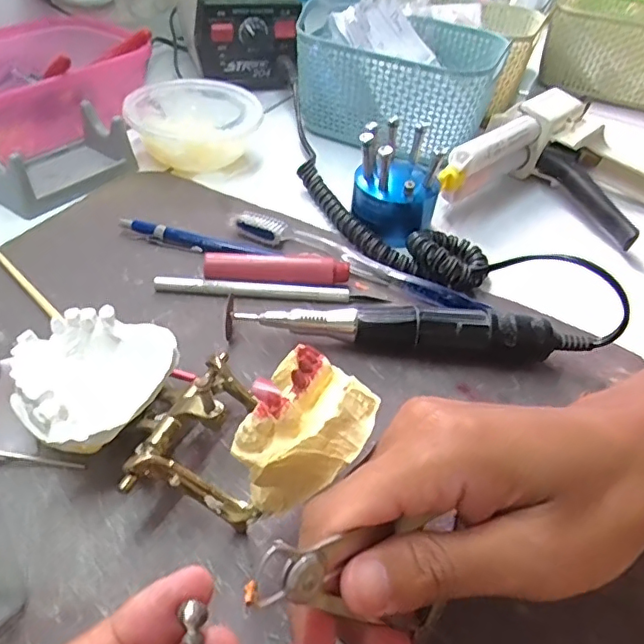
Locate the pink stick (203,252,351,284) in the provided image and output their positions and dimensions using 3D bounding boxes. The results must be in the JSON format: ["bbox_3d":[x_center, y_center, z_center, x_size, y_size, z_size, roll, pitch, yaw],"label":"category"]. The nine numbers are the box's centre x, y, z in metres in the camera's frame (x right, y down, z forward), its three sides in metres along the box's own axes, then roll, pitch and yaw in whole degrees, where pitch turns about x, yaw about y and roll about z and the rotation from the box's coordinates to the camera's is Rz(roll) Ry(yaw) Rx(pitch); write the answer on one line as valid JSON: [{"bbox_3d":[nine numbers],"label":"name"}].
[{"bbox_3d":[-0.027,-0.031,0.340,0.086,0.017,0.013,3,44,-4],"label":"pink stick"}]

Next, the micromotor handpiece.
[{"bbox_3d":[0.050,0.003,0.305,0.184,0.030,0.020,7,44,1],"label":"micromotor handpiece"}]

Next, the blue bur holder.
[{"bbox_3d":[0.052,-0.097,0.380,0.056,0.063,0.052,16,44,10],"label":"blue bur holder"}]

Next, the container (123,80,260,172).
[{"bbox_3d":[-0.105,-0.159,0.459,0.100,0.043,0.100,3,44,-3],"label":"container"}]

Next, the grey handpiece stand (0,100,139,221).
[{"bbox_3d":[-0.190,-0.121,0.404,0.061,0.035,0.097,25,47,18],"label":"grey handpiece stand"}]

